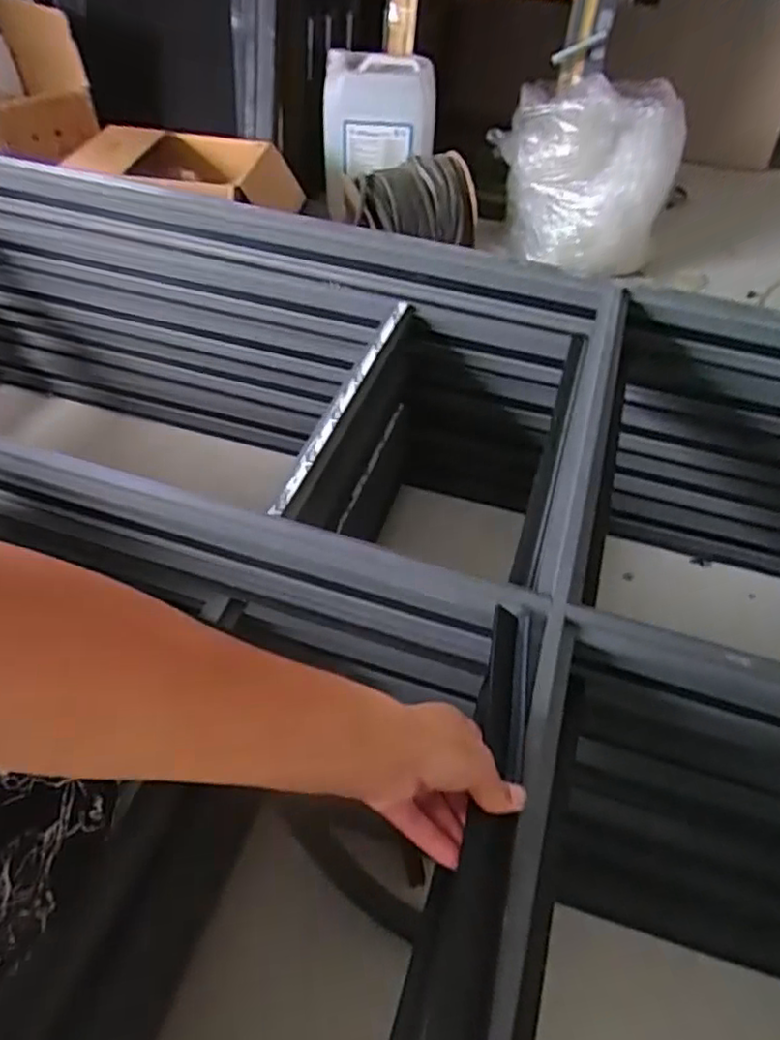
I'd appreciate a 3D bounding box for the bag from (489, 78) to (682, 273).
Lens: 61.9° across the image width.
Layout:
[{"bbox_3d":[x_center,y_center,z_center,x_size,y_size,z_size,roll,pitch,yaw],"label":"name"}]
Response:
[{"bbox_3d":[0.460,-0.867,1.613,0.277,0.385,0.389,-18,51,-21],"label":"bag"}]

